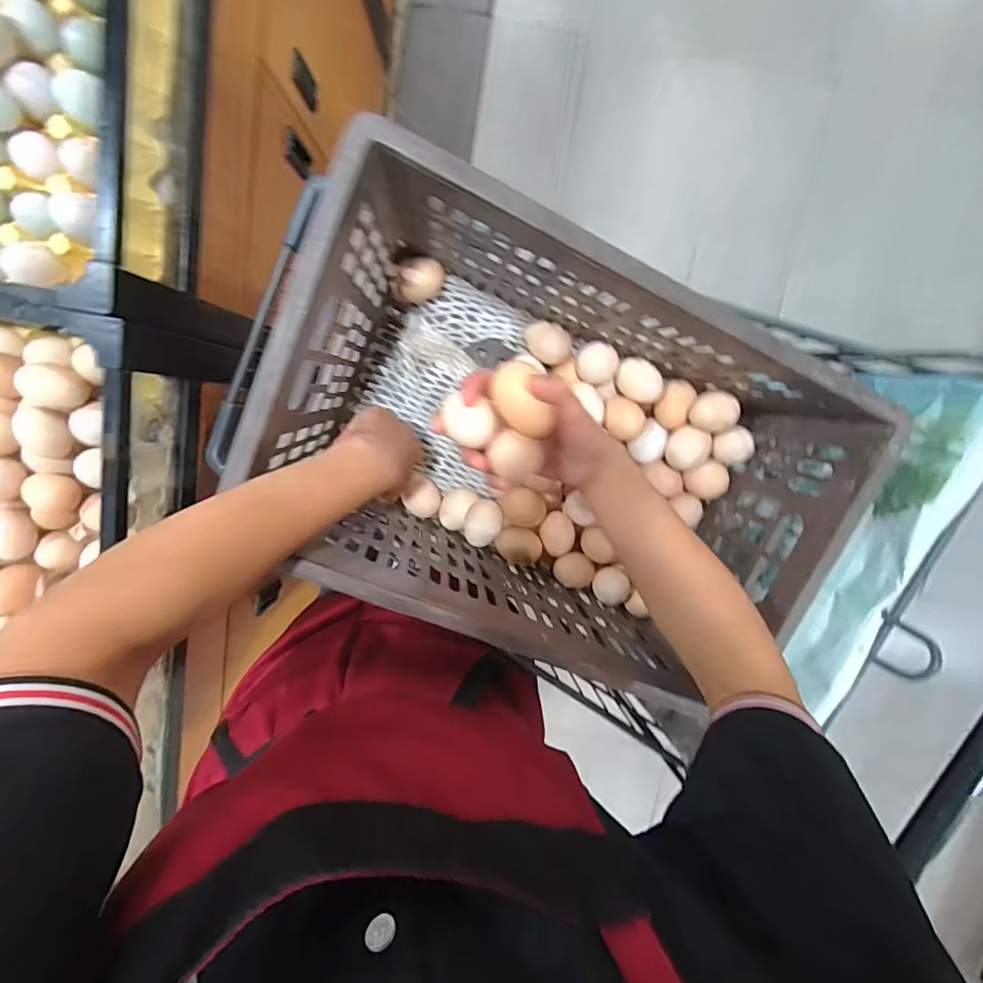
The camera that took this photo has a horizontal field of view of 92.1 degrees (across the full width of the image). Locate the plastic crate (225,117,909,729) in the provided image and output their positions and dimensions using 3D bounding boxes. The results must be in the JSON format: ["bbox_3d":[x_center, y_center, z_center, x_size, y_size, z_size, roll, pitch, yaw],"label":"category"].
[{"bbox_3d":[0.061,-0.031,0.450,0.464,0.249,0.294,24,99,-4],"label":"plastic crate"}]

